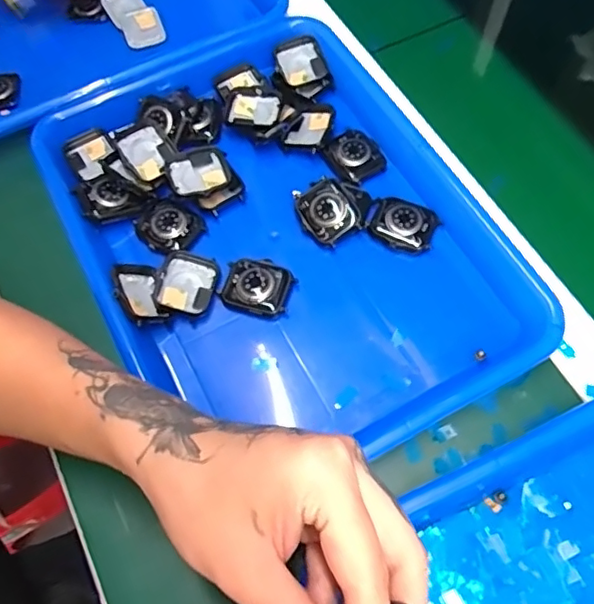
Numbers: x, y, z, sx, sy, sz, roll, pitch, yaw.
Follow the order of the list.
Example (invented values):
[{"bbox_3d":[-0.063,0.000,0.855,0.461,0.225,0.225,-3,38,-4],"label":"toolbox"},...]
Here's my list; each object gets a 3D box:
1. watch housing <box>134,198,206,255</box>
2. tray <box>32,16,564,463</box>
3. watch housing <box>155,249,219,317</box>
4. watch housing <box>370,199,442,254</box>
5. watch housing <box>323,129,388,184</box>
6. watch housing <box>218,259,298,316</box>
[{"bbox_3d":[-0.092,-0.054,0.408,0.045,0.009,0.037,30,70,15],"label":"watch housing"},{"bbox_3d":[-0.013,-0.053,0.393,0.255,0.034,0.328,-26,67,-9],"label":"tray"},{"bbox_3d":[-0.073,-0.013,0.383,0.038,0.007,0.044,4,65,4],"label":"watch housing"},{"bbox_3d":[0.075,-0.055,0.402,0.044,0.012,0.036,21,68,12],"label":"watch housing"},{"bbox_3d":[0.043,-0.110,0.430,0.036,0.009,0.041,-26,66,-9],"label":"watch housing"},{"bbox_3d":[-0.026,-0.010,0.381,0.045,0.012,0.034,14,67,9],"label":"watch housing"}]

